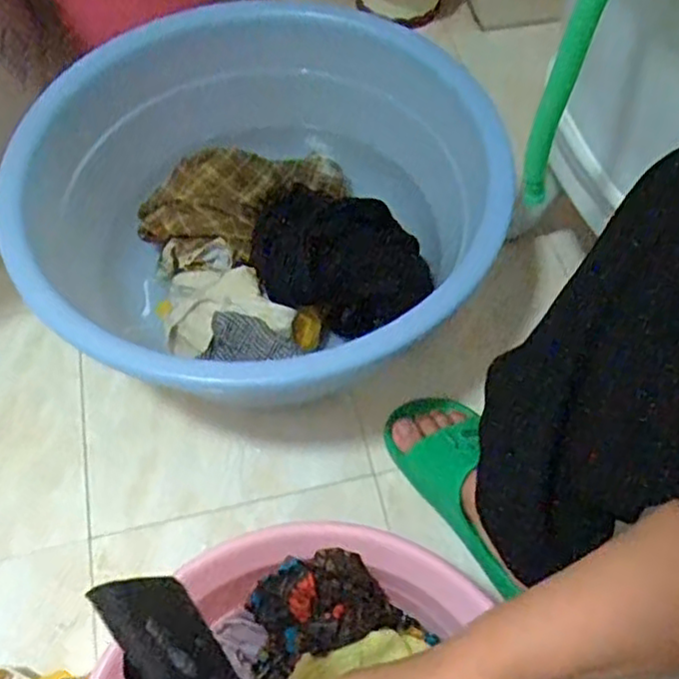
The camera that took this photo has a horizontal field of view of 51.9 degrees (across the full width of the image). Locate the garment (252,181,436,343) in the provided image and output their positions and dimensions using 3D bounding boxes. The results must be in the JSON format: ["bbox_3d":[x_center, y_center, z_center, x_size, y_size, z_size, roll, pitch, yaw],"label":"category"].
[{"bbox_3d":[0.002,-0.089,0.805,0.207,0.067,0.160,16,62,9],"label":"garment"}]

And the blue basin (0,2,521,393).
[{"bbox_3d":[-0.110,-0.151,0.765,0.457,0.177,0.468,0,61,1],"label":"blue basin"}]

